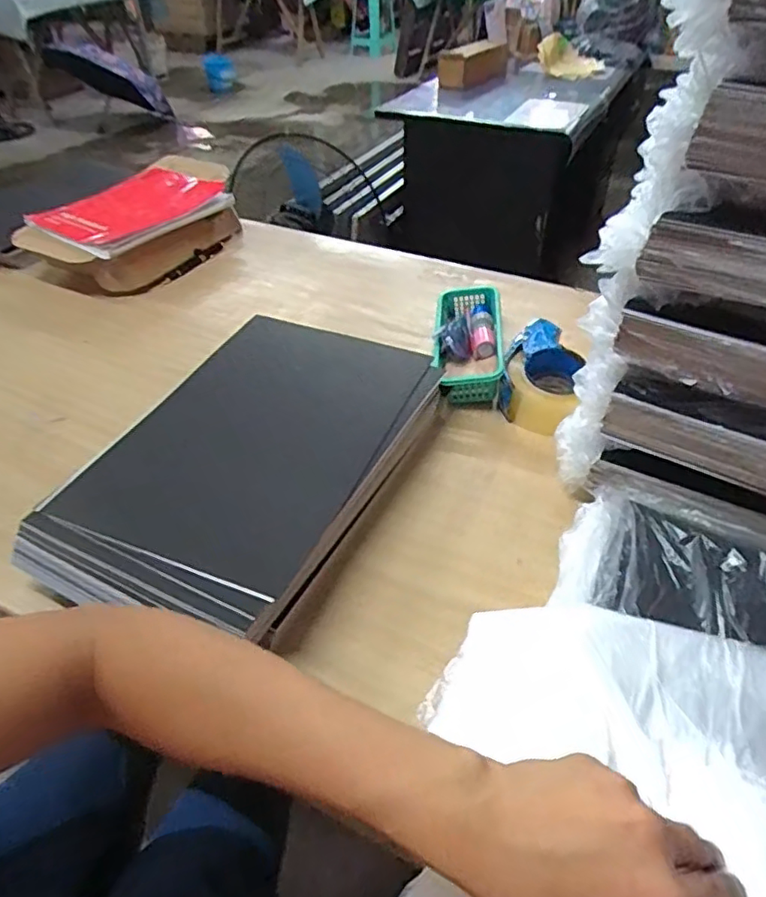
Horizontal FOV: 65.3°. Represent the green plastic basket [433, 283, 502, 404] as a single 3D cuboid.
[{"bbox_3d":[0.114,-0.148,0.816,0.090,0.056,0.250,4,43,5],"label":"green plastic basket"}]

